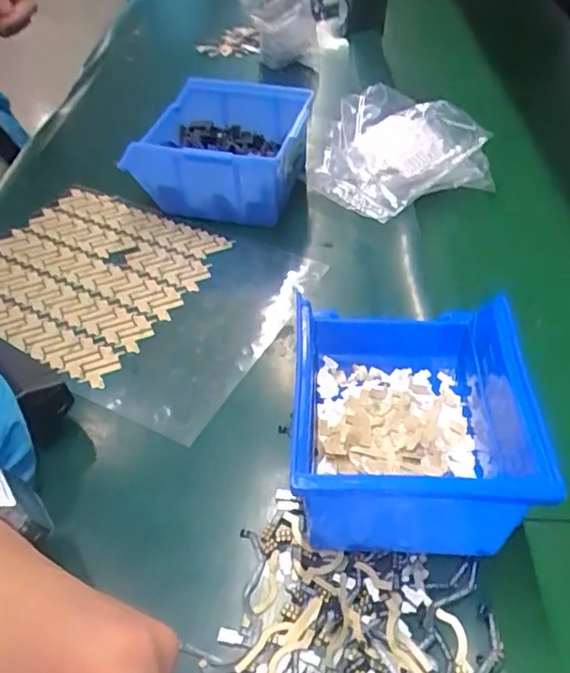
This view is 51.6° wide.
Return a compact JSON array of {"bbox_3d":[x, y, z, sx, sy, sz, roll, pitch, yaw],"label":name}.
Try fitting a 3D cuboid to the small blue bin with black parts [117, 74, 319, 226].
[{"bbox_3d":[-0.057,-0.154,0.495,0.131,0.070,0.124,13,46,10],"label":"small blue bin with black parts"}]

